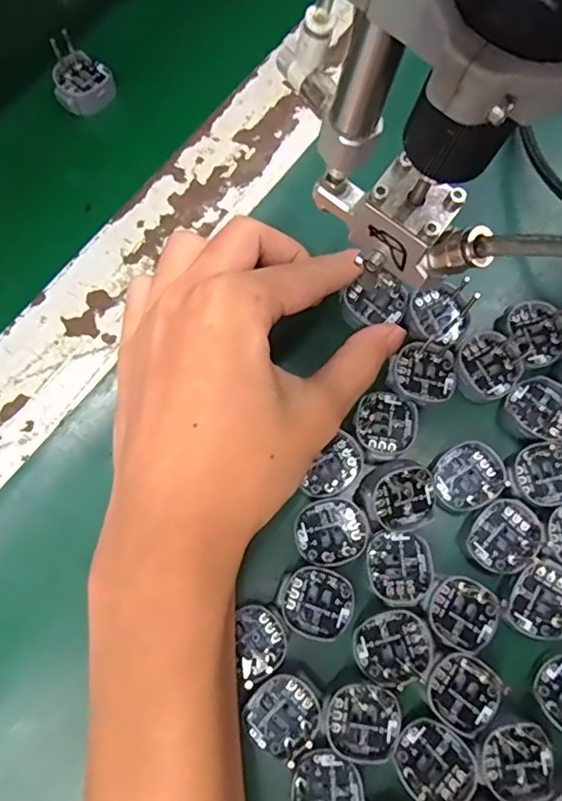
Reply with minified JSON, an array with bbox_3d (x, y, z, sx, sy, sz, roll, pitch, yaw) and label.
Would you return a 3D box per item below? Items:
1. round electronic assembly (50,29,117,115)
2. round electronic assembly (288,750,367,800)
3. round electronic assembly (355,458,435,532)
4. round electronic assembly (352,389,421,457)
[{"bbox_3d":[-0.101,-0.165,0.279,0.028,0.016,0.035,-22,76,-7],"label":"round electronic assembly"},{"bbox_3d":[0.016,0.136,0.190,0.025,0.006,0.027,-9,75,-4],"label":"round electronic assembly"},{"bbox_3d":[0.046,0.036,0.214,0.028,0.010,0.027,0,75,0],"label":"round electronic assembly"},{"bbox_3d":[0.043,0.009,0.226,0.025,0.004,0.026,0,74,-1],"label":"round electronic assembly"}]

